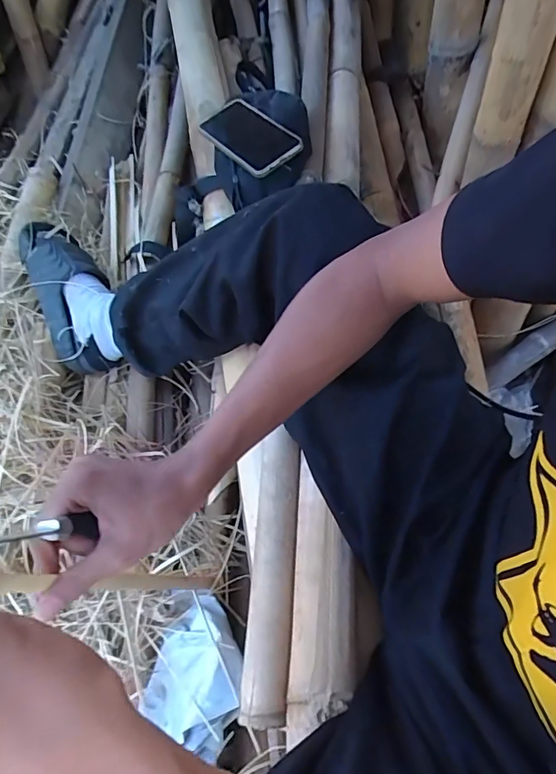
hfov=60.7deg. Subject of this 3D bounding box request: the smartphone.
[{"bbox_3d":[-0.041,-0.353,0.664,0.083,0.013,0.169,-36,61,-9],"label":"smartphone"}]

